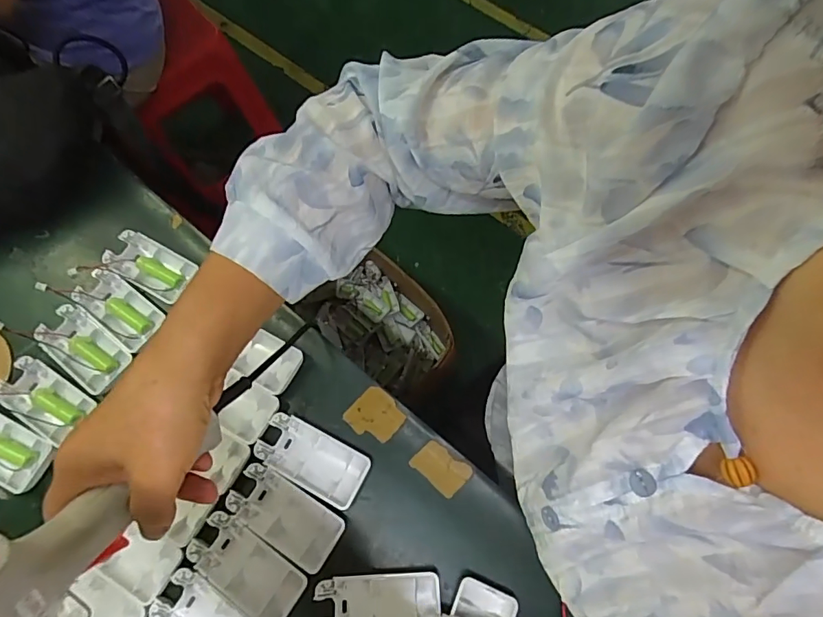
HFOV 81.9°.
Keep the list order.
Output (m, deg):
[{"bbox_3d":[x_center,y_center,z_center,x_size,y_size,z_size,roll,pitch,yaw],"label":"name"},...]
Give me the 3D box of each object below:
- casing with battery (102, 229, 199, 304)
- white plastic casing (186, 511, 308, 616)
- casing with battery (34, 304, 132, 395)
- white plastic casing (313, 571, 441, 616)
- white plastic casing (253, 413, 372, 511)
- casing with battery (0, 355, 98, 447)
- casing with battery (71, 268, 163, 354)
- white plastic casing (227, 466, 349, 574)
[{"bbox_3d":[-0.260,-0.043,0.470,0.085,0.013,0.046,26,74,11],"label":"casing with battery"},{"bbox_3d":[-0.132,0.207,0.381,0.094,0.013,0.046,32,75,12],"label":"white plastic casing"},{"bbox_3d":[-0.304,0.036,0.440,0.087,0.018,0.047,34,75,13],"label":"casing with battery"},{"bbox_3d":[-0.026,0.232,0.369,0.094,0.013,0.046,-3,70,1],"label":"white plastic casing"},{"bbox_3d":[-0.084,0.129,0.409,0.095,0.015,0.046,26,73,10],"label":"white plastic casing"},{"bbox_3d":[-0.330,0.080,0.424,0.086,0.015,0.048,27,74,11],"label":"casing with battery"},{"bbox_3d":[-0.280,0.000,0.454,0.084,0.017,0.047,32,75,12],"label":"casing with battery"},{"bbox_3d":[-0.104,0.170,0.392,0.095,0.010,0.048,31,74,12],"label":"white plastic casing"}]

